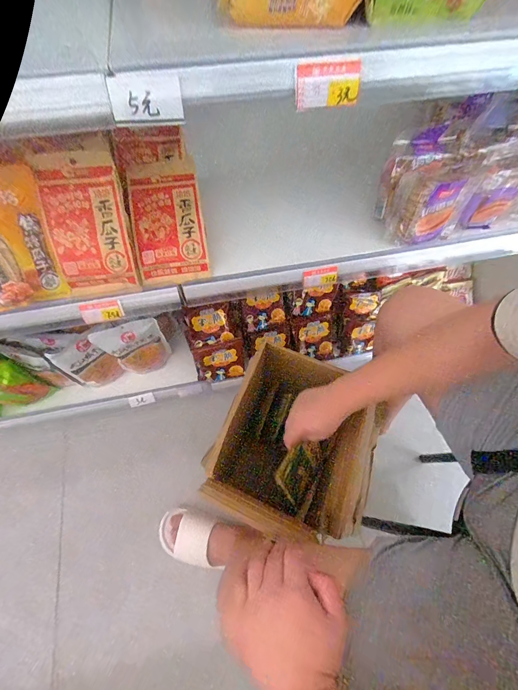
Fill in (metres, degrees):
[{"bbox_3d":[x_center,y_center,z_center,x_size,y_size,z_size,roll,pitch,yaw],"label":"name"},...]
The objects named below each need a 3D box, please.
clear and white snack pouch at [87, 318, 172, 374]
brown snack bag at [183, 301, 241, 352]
[{"bbox_3d":[-0.328,0.017,0.838,0.156,0.231,0.036,-18,65,-11],"label":"clear and white snack pouch"},{"bbox_3d":[-0.123,-0.054,0.857,0.154,0.040,0.097,-13,107,-10],"label":"brown snack bag"}]

